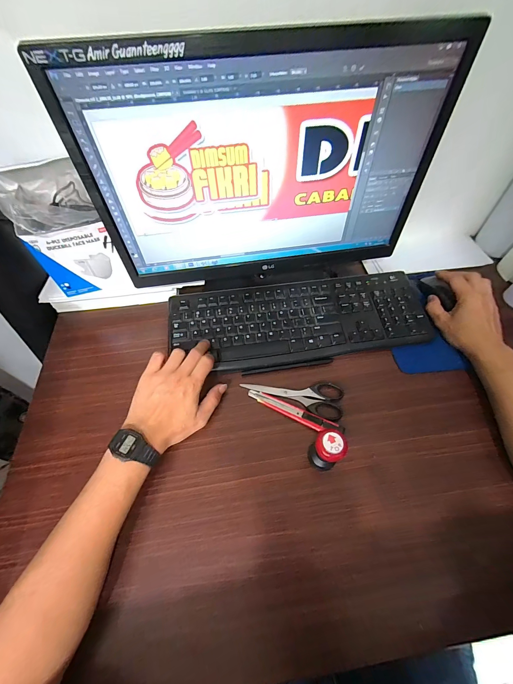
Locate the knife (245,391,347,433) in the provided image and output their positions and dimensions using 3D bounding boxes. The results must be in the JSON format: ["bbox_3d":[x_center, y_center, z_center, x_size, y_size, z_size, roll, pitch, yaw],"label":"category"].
[{"bbox_3d":[0.053,0.101,0.396,0.141,0.012,0.020,23,60,14],"label":"knife"}]

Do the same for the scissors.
[{"bbox_3d":[0.054,0.080,0.416,0.149,0.015,0.051,10,57,6],"label":"scissors"}]

